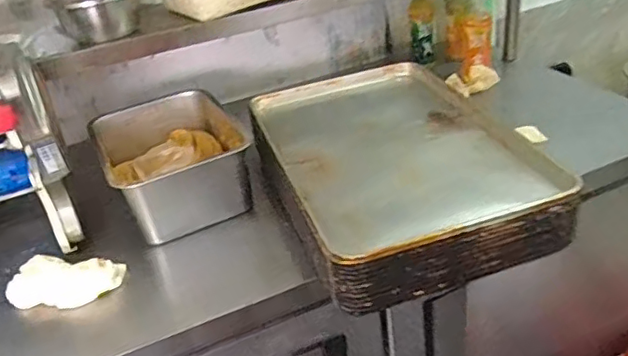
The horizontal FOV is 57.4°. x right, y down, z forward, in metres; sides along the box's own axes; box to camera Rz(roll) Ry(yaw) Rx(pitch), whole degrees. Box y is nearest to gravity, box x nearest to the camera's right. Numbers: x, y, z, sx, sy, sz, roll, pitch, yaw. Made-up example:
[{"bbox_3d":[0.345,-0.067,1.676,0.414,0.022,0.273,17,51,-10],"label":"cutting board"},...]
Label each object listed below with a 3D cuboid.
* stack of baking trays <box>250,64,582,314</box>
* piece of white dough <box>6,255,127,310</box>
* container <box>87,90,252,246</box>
[{"bbox_3d":[0.135,-0.036,1.056,0.394,0.125,0.582,-15,32,-11],"label":"stack of baking trays"},{"bbox_3d":[-0.416,0.170,0.951,0.185,0.054,0.074,-3,32,8],"label":"piece of white dough"},{"bbox_3d":[-0.272,-0.034,1.121,0.246,0.151,0.291,-18,33,-17],"label":"container"}]

